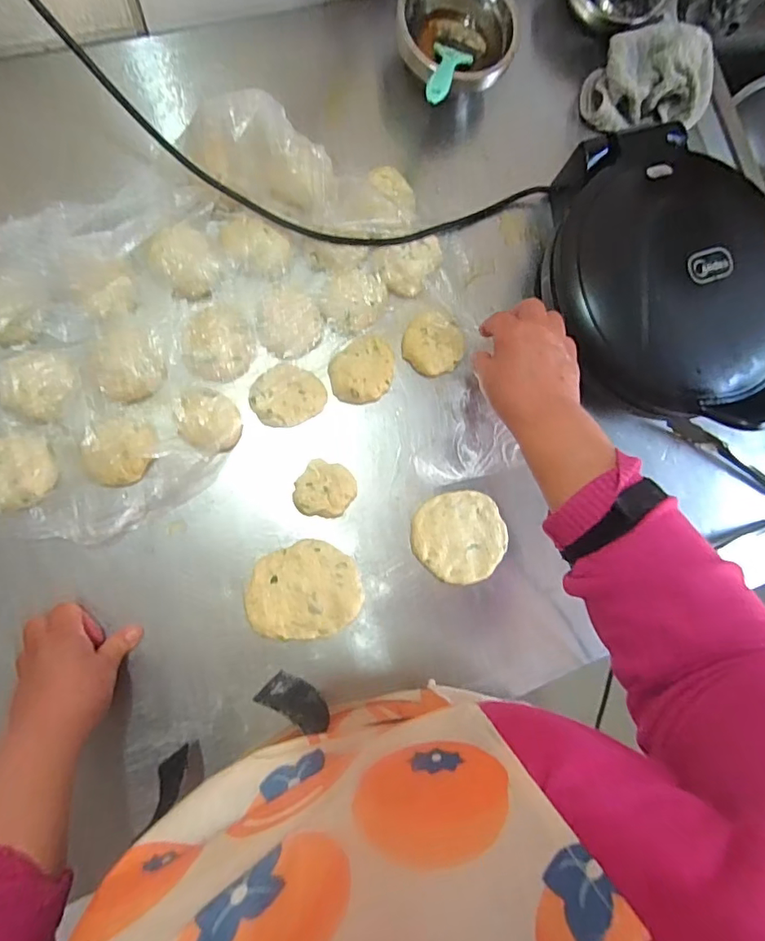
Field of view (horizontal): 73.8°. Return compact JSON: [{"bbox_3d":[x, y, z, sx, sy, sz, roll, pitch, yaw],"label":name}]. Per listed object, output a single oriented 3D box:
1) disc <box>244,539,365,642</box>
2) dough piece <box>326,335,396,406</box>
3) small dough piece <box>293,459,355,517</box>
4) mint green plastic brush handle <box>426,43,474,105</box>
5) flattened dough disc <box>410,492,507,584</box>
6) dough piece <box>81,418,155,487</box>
[{"bbox_3d":[-0.080,0.125,0.524,0.113,0.018,0.096,-23,92,-10],"label":"disc"},{"bbox_3d":[-0.018,-0.105,0.537,0.076,0.012,0.060,-37,94,-9],"label":"dough piece"},{"bbox_3d":[-0.057,0.020,0.514,0.058,0.013,0.056,0,88,-9],"label":"small dough piece"},{"bbox_3d":[0.064,-0.403,0.515,0.041,0.012,0.131,21,56,-8],"label":"mint green plastic brush handle"},{"bbox_3d":[0.083,0.071,0.543,0.097,0.014,0.095,0,88,-9],"label":"flattened dough disc"},{"bbox_3d":[-0.254,-0.018,0.492,0.057,0.018,0.066,31,83,-7],"label":"dough piece"}]

